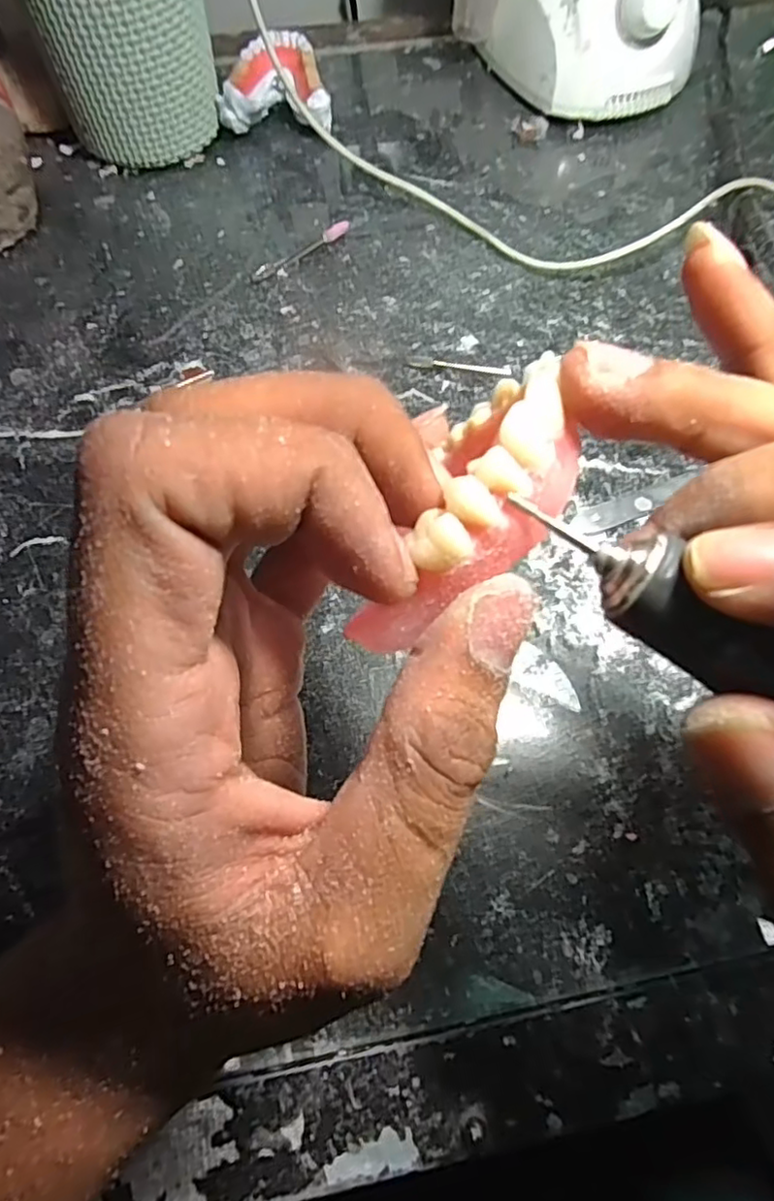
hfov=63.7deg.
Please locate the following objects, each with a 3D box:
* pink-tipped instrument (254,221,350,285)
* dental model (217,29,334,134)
[{"bbox_3d":[-0.046,-0.189,0.336,0.064,0.006,0.010,-34,71,-15],"label":"pink-tipped instrument"},{"bbox_3d":[-0.066,-0.304,0.374,0.063,0.035,0.054,-2,66,-2],"label":"dental model"}]

